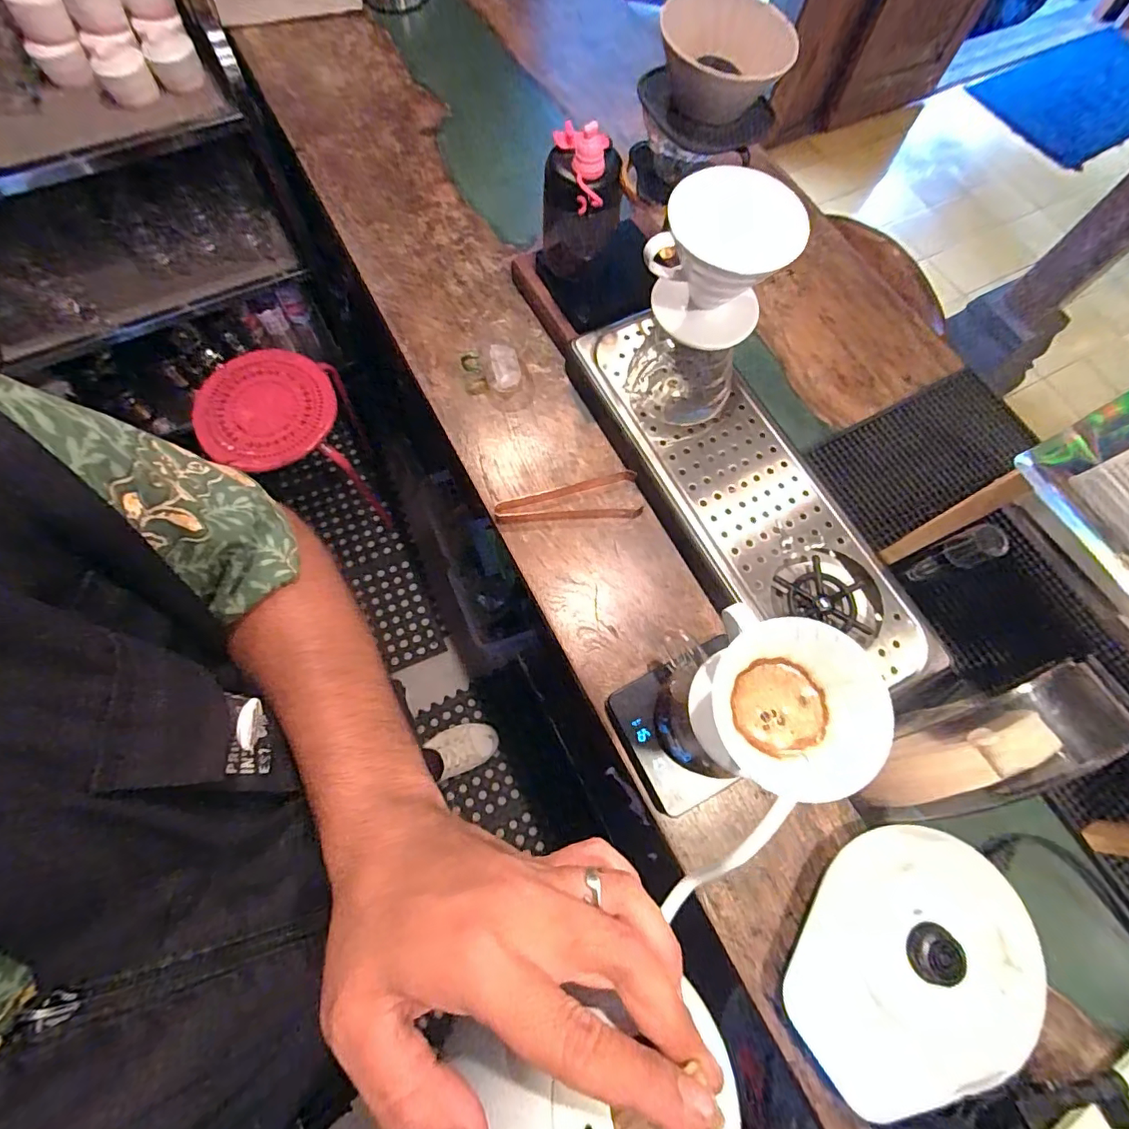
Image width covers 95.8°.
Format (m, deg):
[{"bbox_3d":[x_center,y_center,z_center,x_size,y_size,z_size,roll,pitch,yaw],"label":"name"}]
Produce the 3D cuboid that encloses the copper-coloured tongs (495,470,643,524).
[{"bbox_3d":[0.003,-0.072,0.597,0.167,0.019,0.054,-8,72,-5],"label":"copper-coloured tongs"}]

